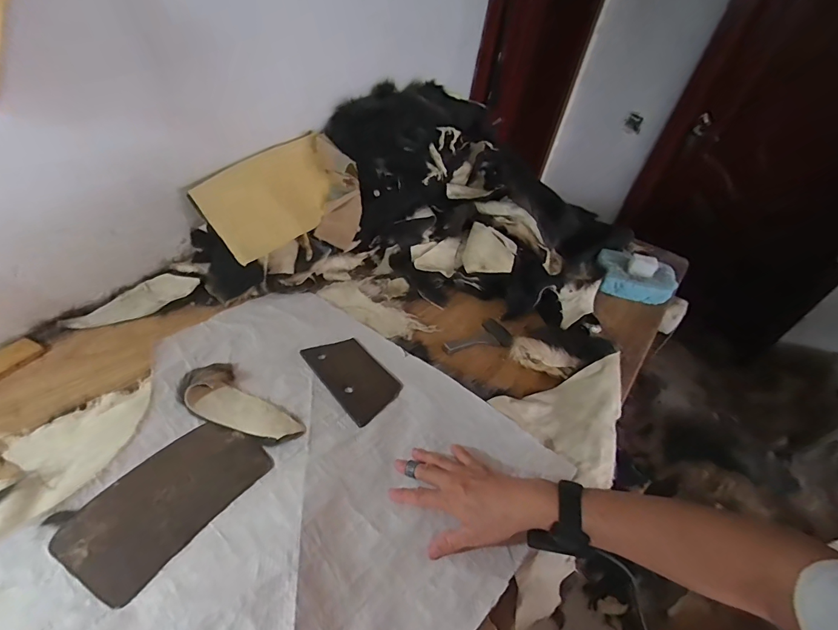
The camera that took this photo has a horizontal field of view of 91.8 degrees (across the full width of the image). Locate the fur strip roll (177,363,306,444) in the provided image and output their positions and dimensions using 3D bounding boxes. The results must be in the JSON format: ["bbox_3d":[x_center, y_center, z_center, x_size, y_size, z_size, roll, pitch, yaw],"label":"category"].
[{"bbox_3d":[-0.248,0.126,0.565,0.181,0.040,0.087,27,43,24],"label":"fur strip roll"}]

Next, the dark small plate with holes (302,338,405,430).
[{"bbox_3d":[-0.107,0.094,0.654,0.090,0.009,0.167,-25,50,-34],"label":"dark small plate with holes"}]

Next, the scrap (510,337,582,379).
[{"bbox_3d":[0.214,0.074,0.695,0.111,0.044,0.032,26,46,15],"label":"scrap"}]

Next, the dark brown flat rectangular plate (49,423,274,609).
[{"bbox_3d":[-0.297,0.215,0.486,0.127,0.011,0.204,27,43,22],"label":"dark brown flat rectangular plate"}]

